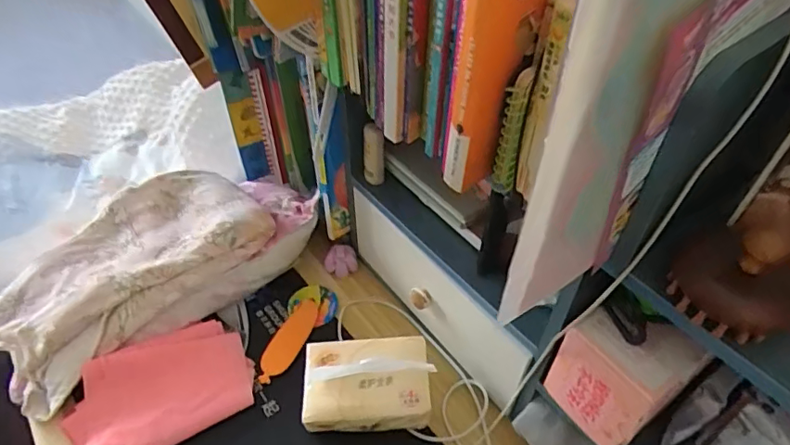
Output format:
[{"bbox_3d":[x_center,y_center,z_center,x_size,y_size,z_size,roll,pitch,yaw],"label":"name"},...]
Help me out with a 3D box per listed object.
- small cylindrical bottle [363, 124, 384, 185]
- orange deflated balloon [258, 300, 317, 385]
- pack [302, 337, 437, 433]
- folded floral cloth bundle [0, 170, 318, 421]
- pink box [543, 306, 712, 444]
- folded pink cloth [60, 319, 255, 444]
[{"bbox_3d":[-0.025,-0.080,0.622,0.024,0.082,0.017,-1,47,-1],"label":"small cylindrical bottle"},{"bbox_3d":[-0.133,0.147,0.670,0.040,0.006,0.121,14,48,13],"label":"orange deflated balloon"},{"bbox_3d":[-0.032,0.177,0.580,0.134,0.091,0.087,-2,47,-2],"label":"pack"},{"bbox_3d":[-0.310,0.047,0.691,0.396,0.082,0.190,-31,54,-26],"label":"folded floral cloth bundle"},{"bbox_3d":[0.190,0.128,0.456,0.067,0.117,0.088,-28,53,-24],"label":"pink box"},{"bbox_3d":[-0.265,0.190,0.603,0.195,0.041,0.123,-26,52,-23],"label":"folded pink cloth"}]

